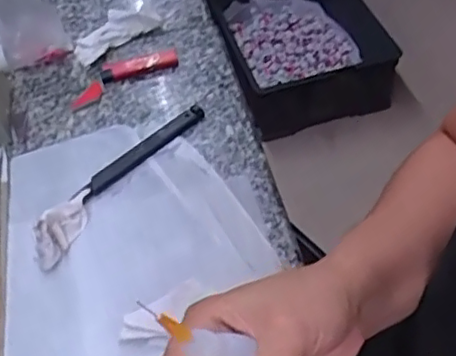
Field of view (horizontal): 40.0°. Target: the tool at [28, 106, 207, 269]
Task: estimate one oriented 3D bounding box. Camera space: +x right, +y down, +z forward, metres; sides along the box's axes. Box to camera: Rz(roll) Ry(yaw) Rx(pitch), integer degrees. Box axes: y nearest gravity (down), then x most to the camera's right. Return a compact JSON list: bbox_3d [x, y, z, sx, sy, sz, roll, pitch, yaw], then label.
[{"bbox_3d":[-0.090,-0.008,0.518,0.036,0.029,0.201,26,49,22],"label":"tool"}]

